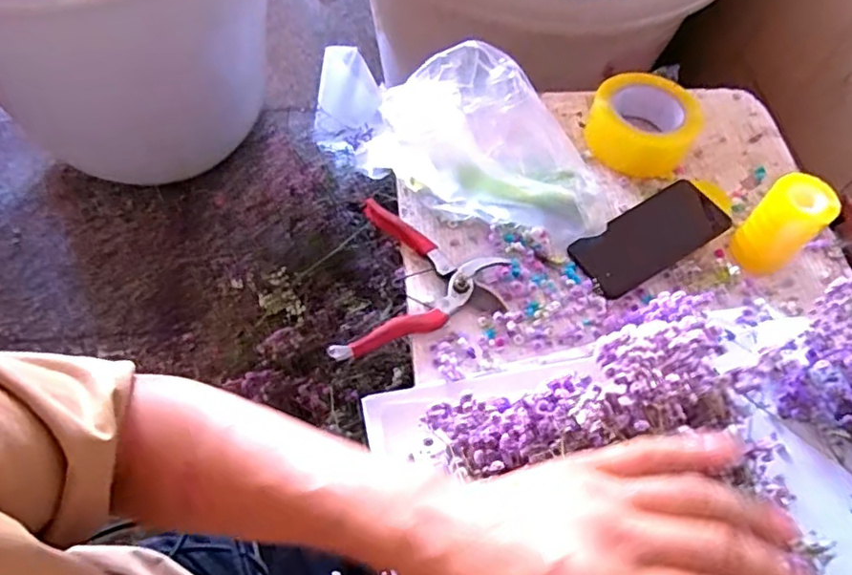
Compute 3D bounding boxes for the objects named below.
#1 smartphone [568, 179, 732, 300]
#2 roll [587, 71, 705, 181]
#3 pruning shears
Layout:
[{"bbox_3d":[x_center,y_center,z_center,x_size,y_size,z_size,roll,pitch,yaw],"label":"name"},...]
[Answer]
[{"bbox_3d":[0.234,-0.053,0.628,0.171,0.010,0.075,-29,66,-15],"label":"smartphone"},{"bbox_3d":[0.250,-0.191,0.700,0.120,0.055,0.108,23,61,9],"label":"roll"},{"bbox_3d":[0.000,-0.003,0.584,0.150,0.016,0.172,10,60,1],"label":"pruning shears"}]

